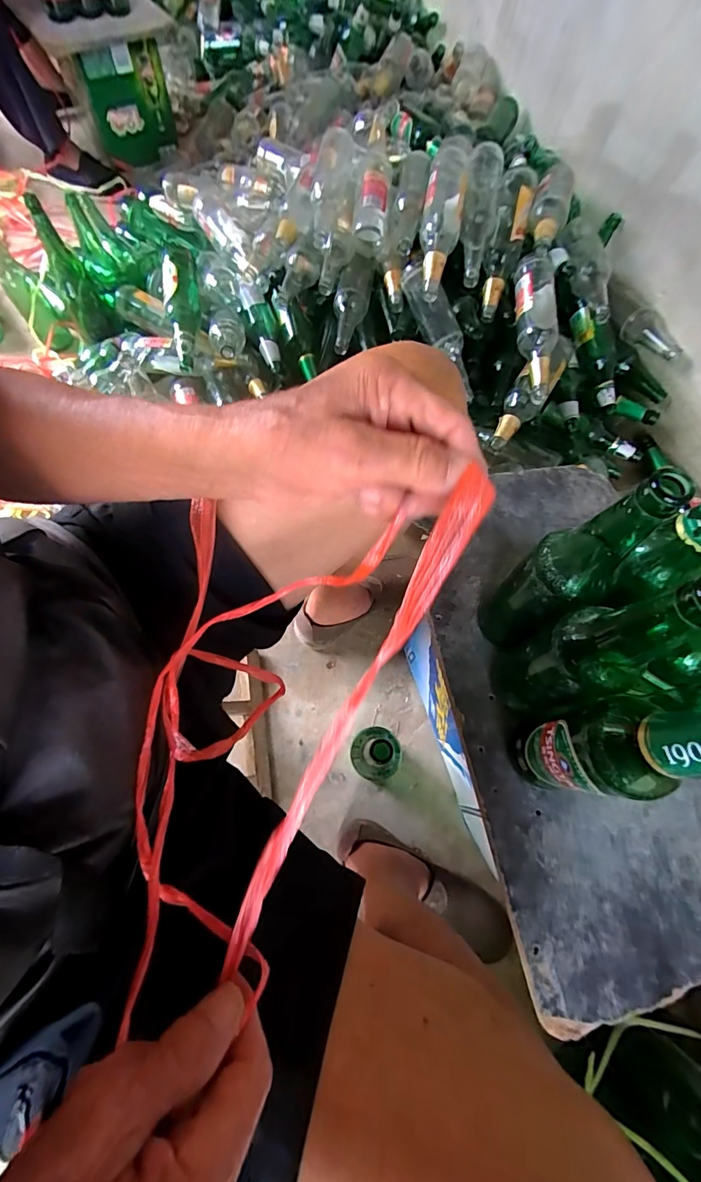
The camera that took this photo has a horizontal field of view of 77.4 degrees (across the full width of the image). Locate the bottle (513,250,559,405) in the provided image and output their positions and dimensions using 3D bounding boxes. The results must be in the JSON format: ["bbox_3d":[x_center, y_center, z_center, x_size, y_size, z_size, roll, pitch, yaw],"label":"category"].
[{"bbox_3d":[0.347,-0.483,0.800,0.083,0.063,0.255,1,84,-2],"label":"bottle"}]

